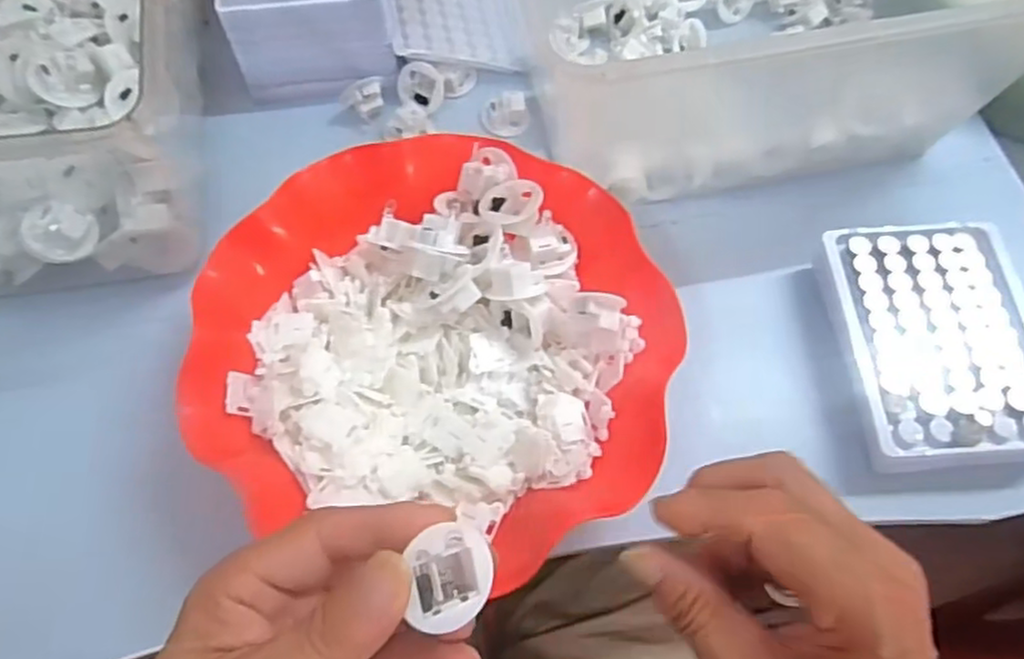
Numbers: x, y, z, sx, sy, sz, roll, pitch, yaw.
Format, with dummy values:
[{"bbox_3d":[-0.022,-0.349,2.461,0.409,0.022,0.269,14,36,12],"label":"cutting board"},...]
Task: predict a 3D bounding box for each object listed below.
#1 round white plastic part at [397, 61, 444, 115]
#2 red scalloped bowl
[{"bbox_3d":[-0.059,-0.162,0.463,0.031,0.031,0.017,1,23,16],"label":"round white plastic part"},{"bbox_3d":[-0.034,0.007,0.354,0.216,0.068,0.203,1,65,-1],"label":"red scalloped bowl"}]

